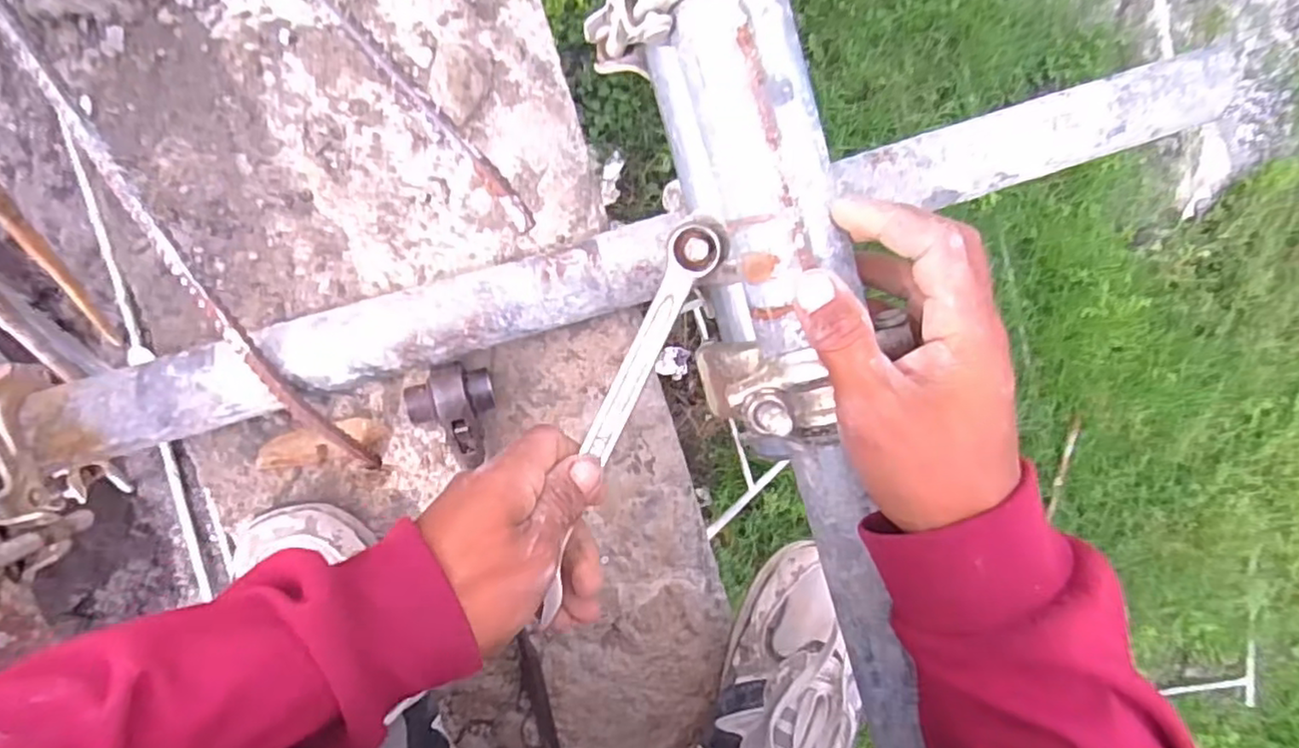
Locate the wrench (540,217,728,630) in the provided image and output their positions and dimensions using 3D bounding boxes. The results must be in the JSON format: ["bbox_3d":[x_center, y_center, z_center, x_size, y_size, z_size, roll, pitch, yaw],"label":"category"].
[{"bbox_3d":[-0.012,0.020,0.309,0.025,0.008,0.199,24,87,-7],"label":"wrench"}]

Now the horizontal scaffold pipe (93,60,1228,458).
[{"bbox_3d":[0.015,-0.075,0.403,0.717,0.054,0.050,-17,98,-3],"label":"horizontal scaffold pipe"}]

